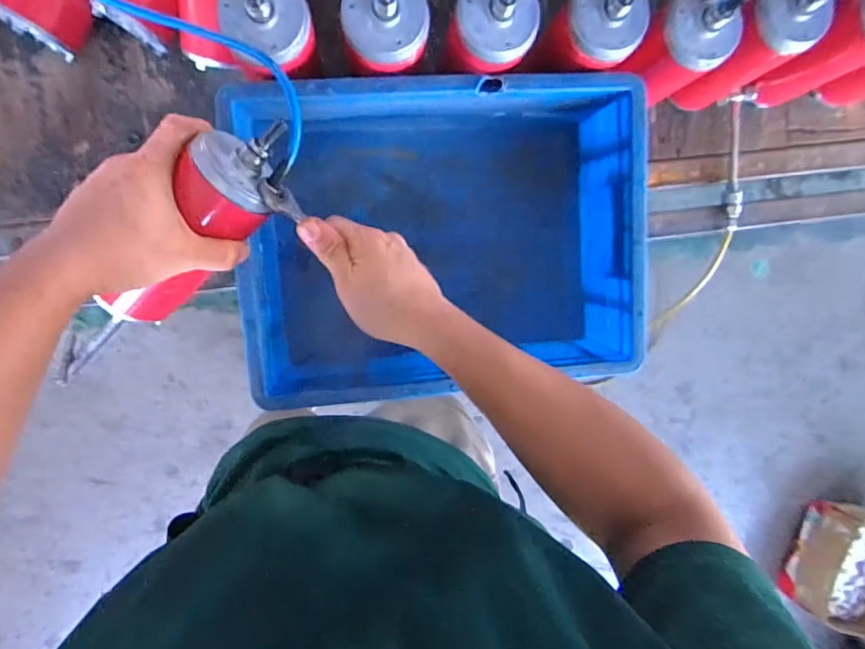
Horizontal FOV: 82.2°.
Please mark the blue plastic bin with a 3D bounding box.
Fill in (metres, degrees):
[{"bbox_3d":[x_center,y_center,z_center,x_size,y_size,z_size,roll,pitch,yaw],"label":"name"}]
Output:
[{"bbox_3d":[0.009,-0.089,0.547,0.401,0.145,0.297,-5,98,-6],"label":"blue plastic bin"}]

